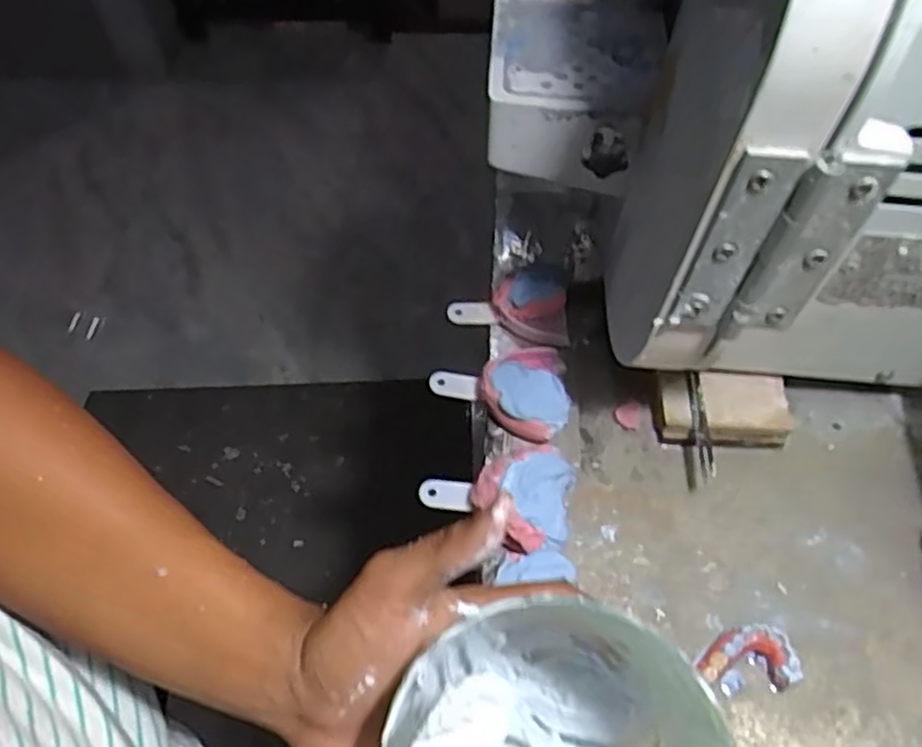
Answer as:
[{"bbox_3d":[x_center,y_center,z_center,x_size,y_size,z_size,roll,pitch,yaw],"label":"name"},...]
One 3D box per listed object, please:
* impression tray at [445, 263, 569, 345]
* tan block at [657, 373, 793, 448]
[{"bbox_3d":[0.037,-0.056,0.567,0.093,0.028,0.073,0,56,3],"label":"impression tray"},{"bbox_3d":[0.185,0.027,0.503,0.086,0.031,0.047,3,57,5],"label":"tan block"}]

